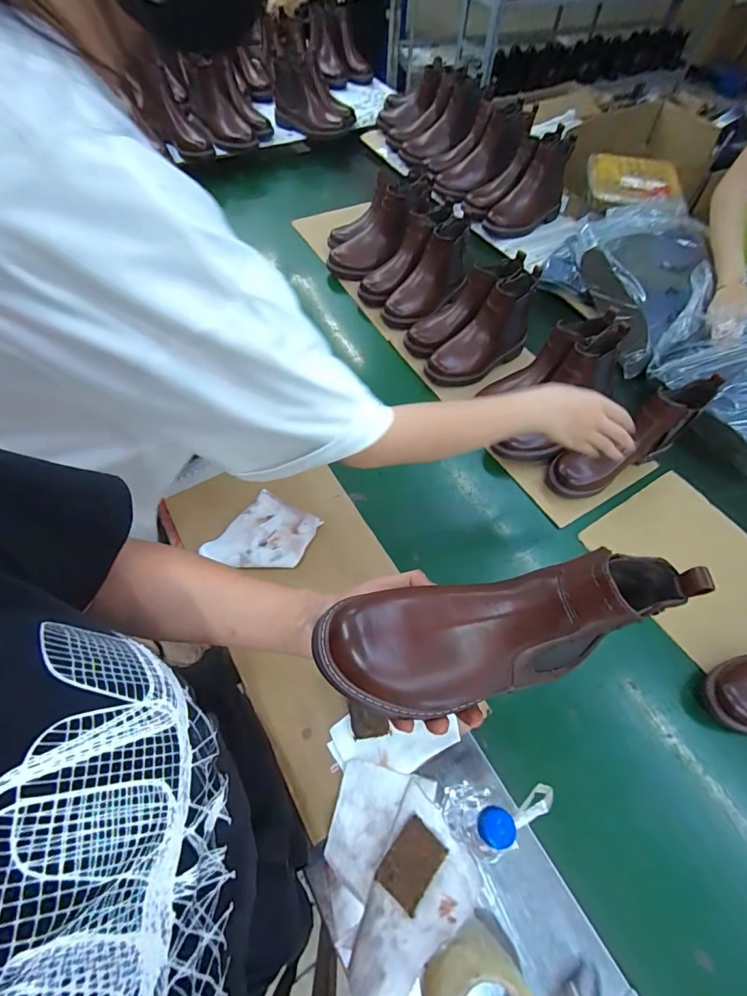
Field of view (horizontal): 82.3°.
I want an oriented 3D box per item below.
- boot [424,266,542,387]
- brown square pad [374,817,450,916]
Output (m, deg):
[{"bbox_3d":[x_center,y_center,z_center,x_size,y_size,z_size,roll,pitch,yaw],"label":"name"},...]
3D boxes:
[{"bbox_3d":[0.220,-0.316,0.824,0.246,0.139,0.089,-35,68,-19],"label":"boot"},{"bbox_3d":[0.040,0.381,0.445,0.049,0.012,0.068,36,66,17],"label":"brown square pad"}]

